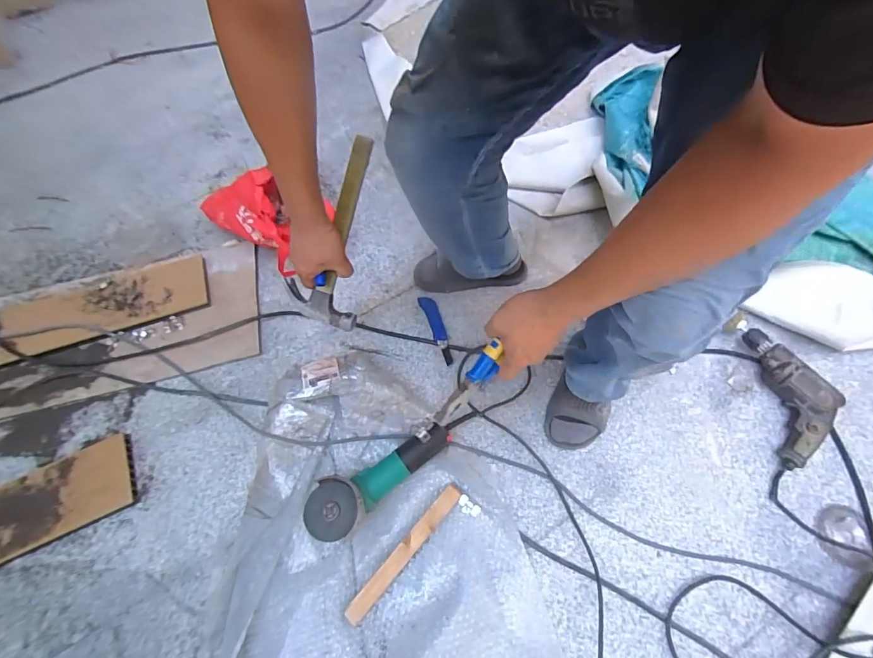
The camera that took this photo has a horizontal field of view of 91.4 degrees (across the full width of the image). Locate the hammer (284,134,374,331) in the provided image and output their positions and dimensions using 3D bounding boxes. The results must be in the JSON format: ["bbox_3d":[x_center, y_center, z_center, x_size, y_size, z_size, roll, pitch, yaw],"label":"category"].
[{"bbox_3d":[-0.154,-0.151,0.660,0.113,0.028,0.289,16,97,9],"label":"hammer"}]

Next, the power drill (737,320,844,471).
[{"bbox_3d":[0.721,0.125,0.858,0.131,0.065,0.278,-4,63,-1],"label":"power drill"}]

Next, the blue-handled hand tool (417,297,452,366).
[{"bbox_3d":[0.003,-0.002,0.982,0.036,0.011,0.181,-20,64,-9],"label":"blue-handled hand tool"}]

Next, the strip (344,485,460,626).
[{"bbox_3d":[-0.054,0.399,0.768,0.029,0.019,0.275,38,69,18],"label":"strip"}]

